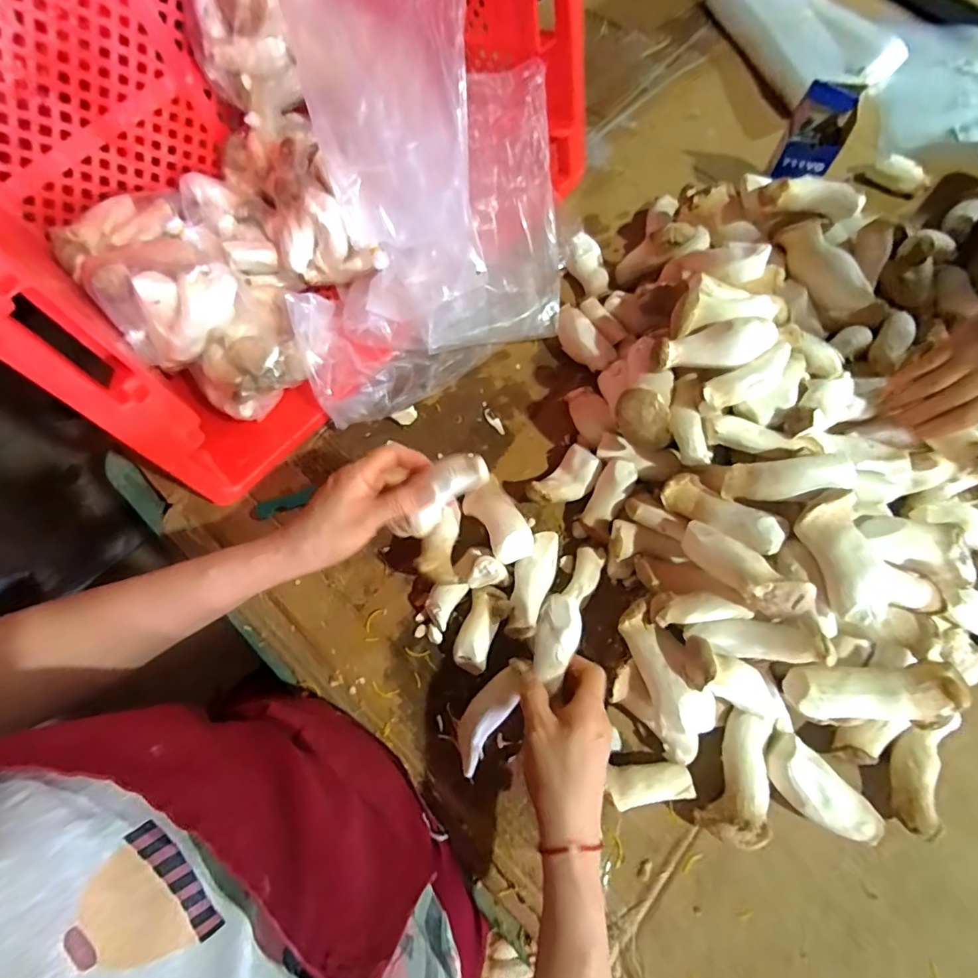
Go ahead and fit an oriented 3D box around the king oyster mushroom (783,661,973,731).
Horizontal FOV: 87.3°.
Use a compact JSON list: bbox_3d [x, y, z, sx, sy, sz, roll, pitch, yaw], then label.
[{"bbox_3d":[0.291,0.155,0.388,0.109,0.034,0.043,0,69,3],"label":"king oyster mushroom"}]

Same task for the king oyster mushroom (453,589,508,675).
[{"bbox_3d":[-0.007,0.136,0.494,0.033,0.030,0.078,18,71,9],"label":"king oyster mushroom"}]

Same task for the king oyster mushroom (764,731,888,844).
[{"bbox_3d":[0.271,0.248,0.423,0.095,0.040,0.045,41,76,16],"label":"king oyster mushroom"}]

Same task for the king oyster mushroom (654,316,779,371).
[{"bbox_3d":[0.206,-0.132,0.462,0.102,0.032,0.035,-1,70,1],"label":"king oyster mushroom"}]

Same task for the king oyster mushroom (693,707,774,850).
[{"bbox_3d":[0.212,0.241,0.428,0.049,0.048,0.095,24,72,11],"label":"king oyster mushroom"}]

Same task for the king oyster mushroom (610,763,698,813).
[{"bbox_3d":[0.137,0.252,0.437,0.071,0.031,0.030,-4,69,1],"label":"king oyster mushroom"}]

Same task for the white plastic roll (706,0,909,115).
[{"bbox_3d":[0.471,-0.708,0.779,0.145,0.045,0.286,-26,71,-7],"label":"white plastic roll"}]

